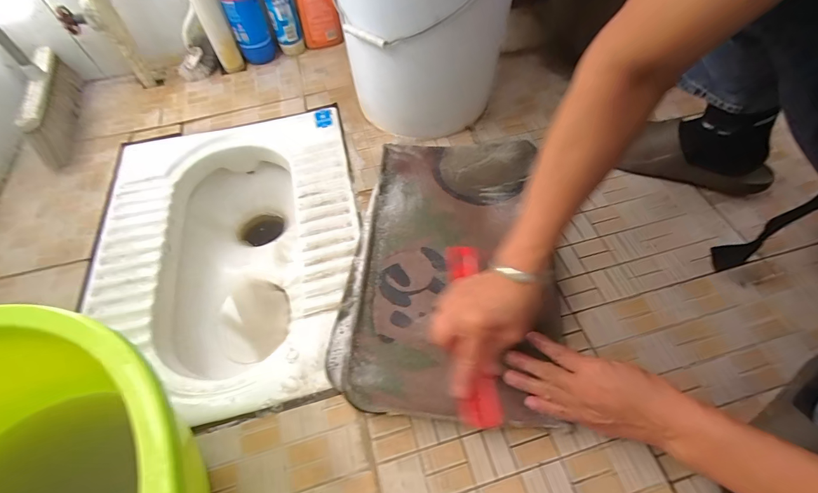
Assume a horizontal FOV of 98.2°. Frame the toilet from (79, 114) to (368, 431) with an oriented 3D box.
[{"bbox_3d":[-0.278,0.015,0.618,0.401,0.162,0.535,-13,60,-6],"label":"toilet"}]

